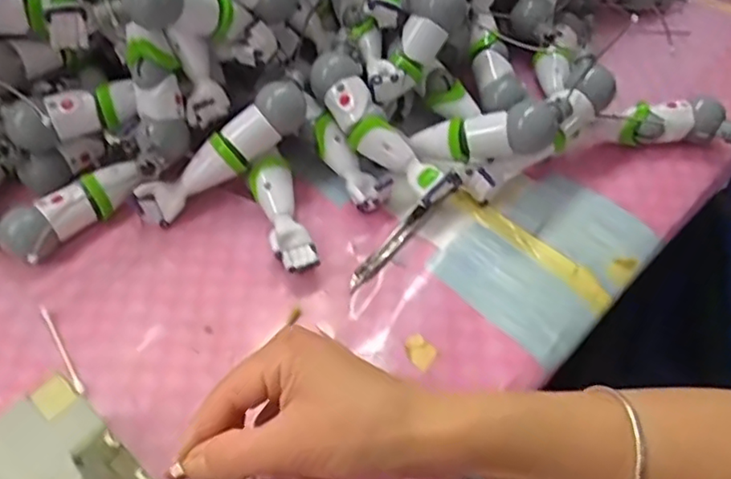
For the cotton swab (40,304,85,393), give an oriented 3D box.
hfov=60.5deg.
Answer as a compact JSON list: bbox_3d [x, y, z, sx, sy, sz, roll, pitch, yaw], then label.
[{"bbox_3d":[-0.188,0.066,0.387,0.005,0.005,0.073,-29,59,-21],"label":"cotton swab"}]

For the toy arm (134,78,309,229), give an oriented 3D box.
[{"bbox_3d":[-0.100,-0.061,0.446,0.138,0.028,0.031,-38,60,4],"label":"toy arm"}]

